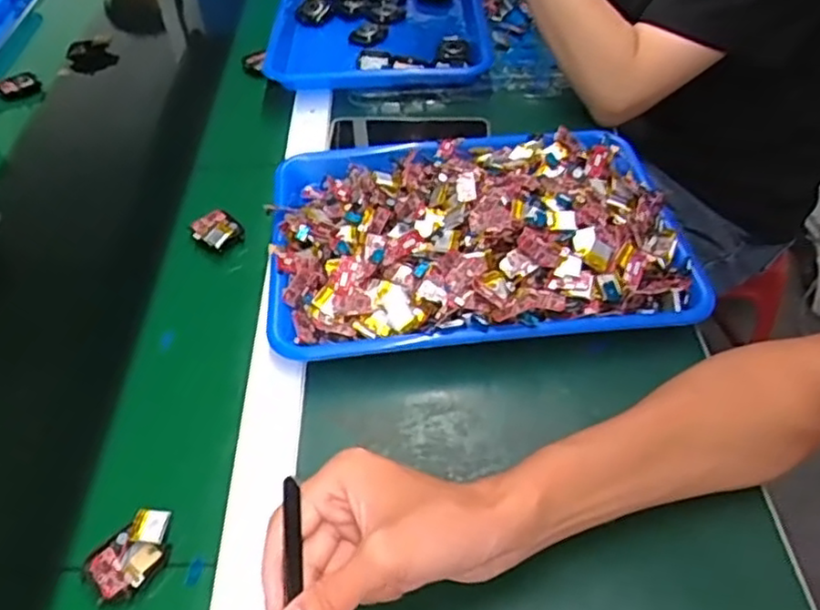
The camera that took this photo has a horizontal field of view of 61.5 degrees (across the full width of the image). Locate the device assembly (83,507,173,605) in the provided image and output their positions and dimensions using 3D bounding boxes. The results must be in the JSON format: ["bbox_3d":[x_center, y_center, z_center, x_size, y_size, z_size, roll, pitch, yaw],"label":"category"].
[{"bbox_3d":[-0.166,0.152,0.417,0.039,0.021,0.055,32,58,32],"label":"device assembly"}]

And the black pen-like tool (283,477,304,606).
[{"bbox_3d":[-0.059,0.140,0.346,0.007,0.004,0.105,-4,69,-3],"label":"black pen-like tool"}]

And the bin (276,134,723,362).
[{"bbox_3d":[0.050,-0.071,0.564,0.323,0.066,0.238,-7,46,1],"label":"bin"}]

